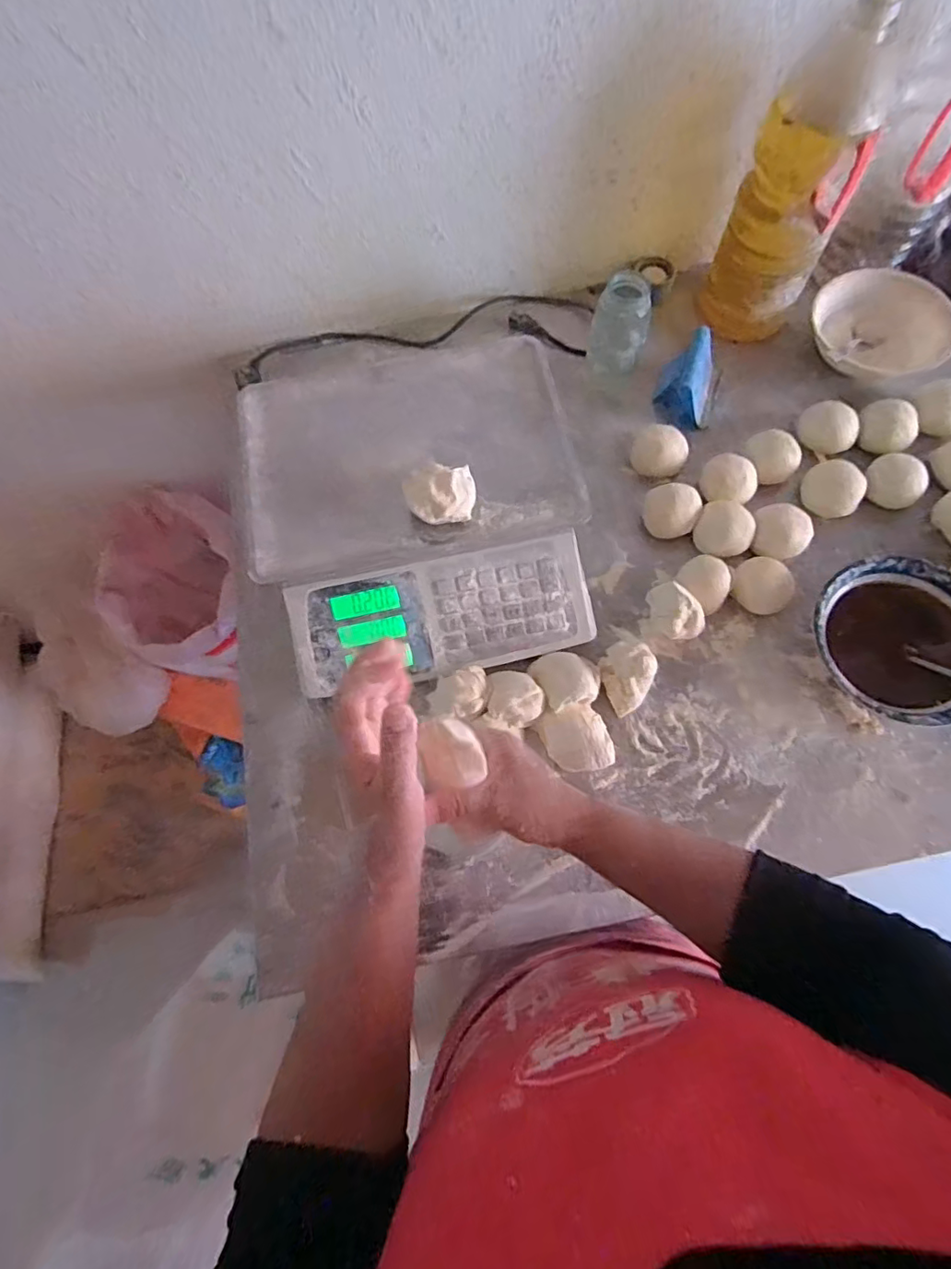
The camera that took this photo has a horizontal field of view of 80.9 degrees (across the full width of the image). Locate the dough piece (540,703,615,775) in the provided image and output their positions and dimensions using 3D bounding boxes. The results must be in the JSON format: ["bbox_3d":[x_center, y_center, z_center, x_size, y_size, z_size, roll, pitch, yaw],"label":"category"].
[{"bbox_3d":[0.106,0.110,0.575,0.063,0.040,0.065,-17,70,-4],"label":"dough piece"}]

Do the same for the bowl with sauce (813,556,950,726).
[{"bbox_3d":[0.441,0.011,0.583,0.168,0.059,0.168,-1,70,2],"label":"bowl with sauce"}]

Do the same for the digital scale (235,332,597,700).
[{"bbox_3d":[-0.065,-0.143,0.602,0.337,0.112,0.348,-11,70,-2],"label":"digital scale"}]

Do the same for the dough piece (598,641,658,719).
[{"bbox_3d":[0.163,0.044,0.589,0.051,0.049,0.070,-14,70,-3],"label":"dough piece"}]

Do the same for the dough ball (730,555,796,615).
[{"bbox_3d":[0.322,-0.054,0.623,0.068,0.040,0.057,42,77,15],"label":"dough ball"}]

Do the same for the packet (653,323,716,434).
[{"bbox_3d":[0.273,-0.324,0.716,0.072,0.074,0.098,15,71,8],"label":"packet"}]

